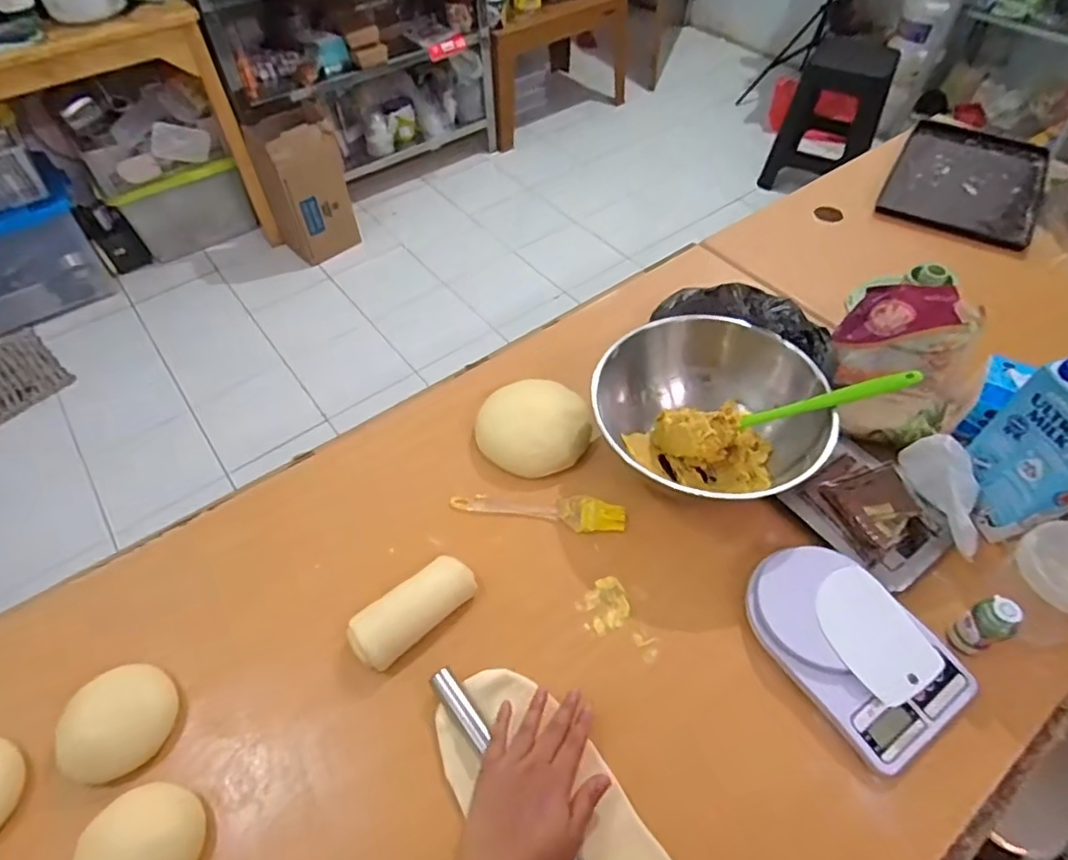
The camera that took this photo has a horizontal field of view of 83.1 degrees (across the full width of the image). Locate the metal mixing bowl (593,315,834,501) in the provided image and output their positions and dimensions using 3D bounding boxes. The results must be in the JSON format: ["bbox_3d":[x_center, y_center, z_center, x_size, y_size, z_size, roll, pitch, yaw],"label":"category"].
[{"bbox_3d":[0.204,-0.009,0.699,0.260,0.126,0.208,-11,53,-7],"label":"metal mixing bowl"}]

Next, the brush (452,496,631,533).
[{"bbox_3d":[0.005,0.089,0.704,0.201,0.013,0.040,8,53,7],"label":"brush"}]

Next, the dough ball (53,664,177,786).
[{"bbox_3d":[-0.386,0.270,0.558,0.094,0.034,0.082,-37,60,-24],"label":"dough ball"}]

